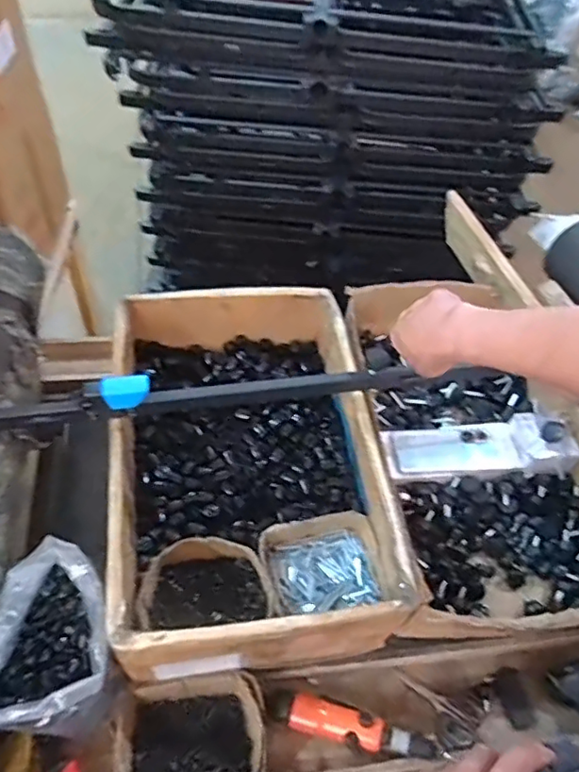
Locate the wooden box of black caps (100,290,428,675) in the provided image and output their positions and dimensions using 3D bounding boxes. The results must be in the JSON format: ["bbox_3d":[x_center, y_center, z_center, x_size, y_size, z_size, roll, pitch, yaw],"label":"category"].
[{"bbox_3d":[-0.060,0.099,0.827,0.353,0.150,0.531,-5,53,-9],"label":"wooden box of black caps"}]

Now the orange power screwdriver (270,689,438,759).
[{"bbox_3d":[0.079,0.438,0.742,0.206,0.036,0.040,15,53,6],"label":"orange power screwdriver"}]

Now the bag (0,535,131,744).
[{"bbox_3d":[-0.271,0.305,0.681,0.136,0.158,0.192,-5,53,-9],"label":"bag"}]

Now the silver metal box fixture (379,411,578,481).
[{"bbox_3d":[0.291,0.093,0.894,0.289,0.060,0.092,-1,53,-6],"label":"silver metal box fixture"}]

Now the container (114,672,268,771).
[{"bbox_3d":[-0.112,0.427,0.678,0.169,0.077,0.148,-7,54,-10],"label":"container"}]

